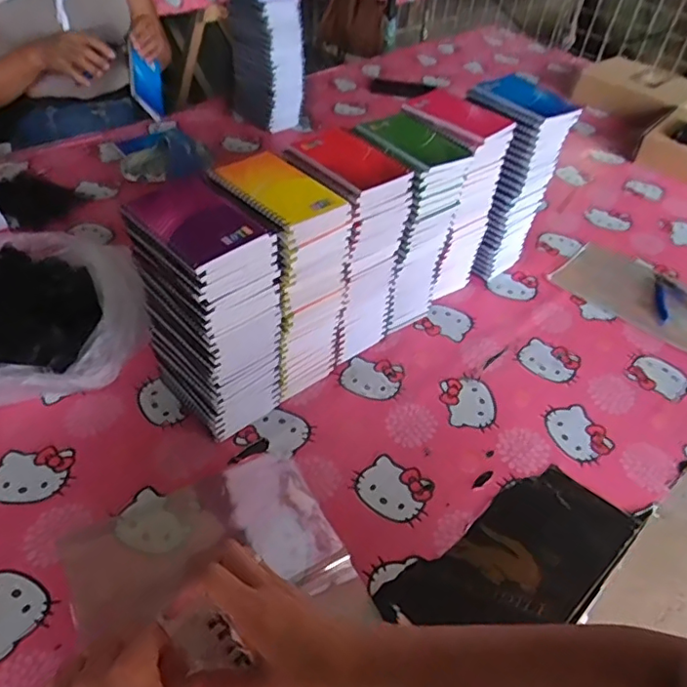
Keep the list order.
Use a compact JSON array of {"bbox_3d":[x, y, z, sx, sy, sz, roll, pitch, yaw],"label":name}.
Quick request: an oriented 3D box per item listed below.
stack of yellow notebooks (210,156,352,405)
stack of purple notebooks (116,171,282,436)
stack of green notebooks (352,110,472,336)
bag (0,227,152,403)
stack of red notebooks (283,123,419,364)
[{"bbox_3d":[-0.067,-0.069,0.672,0.101,0.266,0.122,-32,56,-31],"label":"stack of yellow notebooks"},{"bbox_3d":[-0.145,-0.028,0.623,0.130,0.264,0.097,37,53,27],"label":"stack of purple notebooks"},{"bbox_3d":[0.079,-0.153,0.773,0.110,0.264,0.127,-20,50,-24],"label":"stack of green notebooks"},{"bbox_3d":[-0.438,-0.055,0.739,0.290,0.099,0.312,-15,49,-20],"label":"bag"},{"bbox_3d":[0.000,-0.114,0.729,0.102,0.261,0.134,-24,52,-27],"label":"stack of red notebooks"}]

